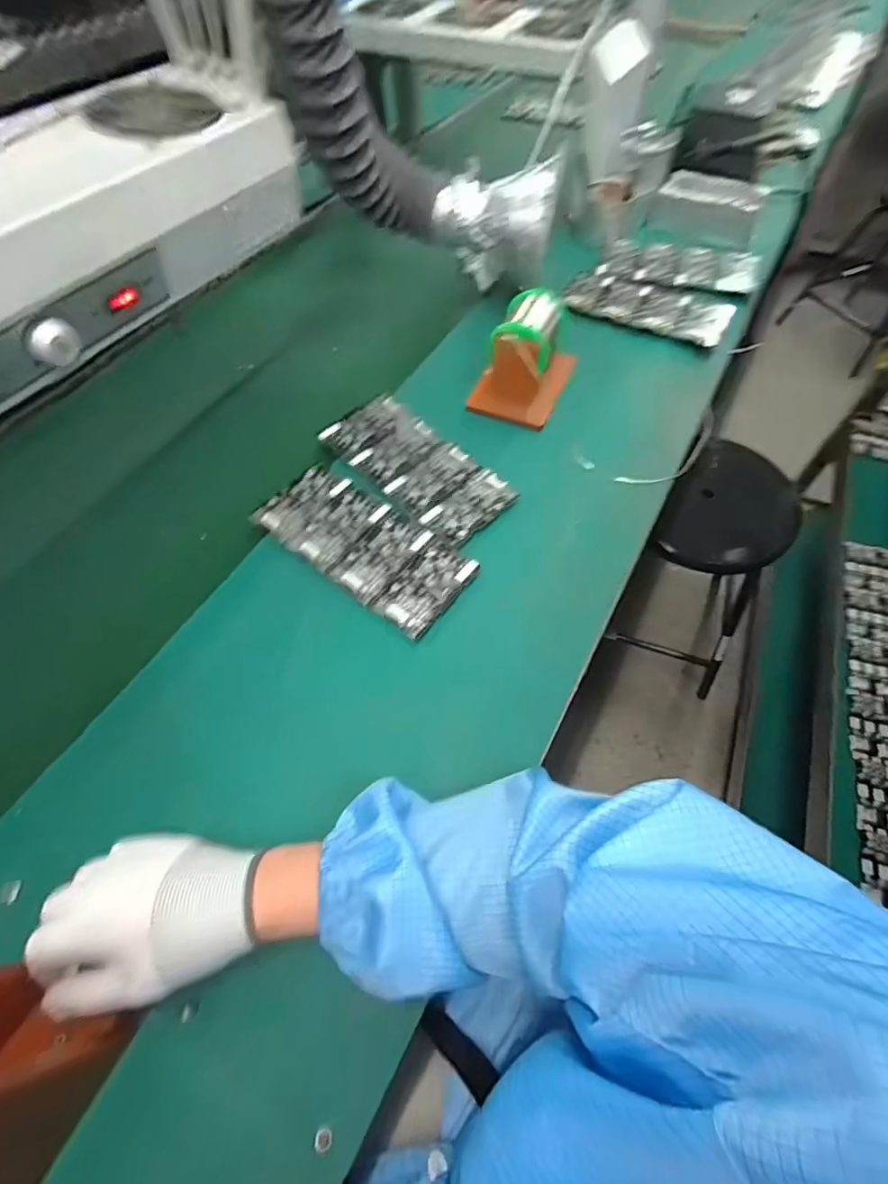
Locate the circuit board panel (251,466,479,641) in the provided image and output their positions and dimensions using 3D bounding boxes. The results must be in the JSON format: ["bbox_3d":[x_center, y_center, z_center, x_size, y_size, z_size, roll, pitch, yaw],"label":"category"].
[{"bbox_3d":[-0.082,-0.051,0.511,0.222,0.013,0.099,33,65,20],"label":"circuit board panel"}]

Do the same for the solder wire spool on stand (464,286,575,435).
[{"bbox_3d":[0.100,-0.280,0.602,0.096,0.098,0.134,23,62,15],"label":"solder wire spool on stand"}]

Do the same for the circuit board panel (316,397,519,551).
[{"bbox_3d":[-0.034,-0.143,0.567,0.102,0.010,0.226,-39,65,-20],"label":"circuit board panel"}]

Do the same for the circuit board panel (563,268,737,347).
[{"bbox_3d":[0.279,-0.403,0.708,0.228,0.017,0.106,25,62,16],"label":"circuit board panel"}]

